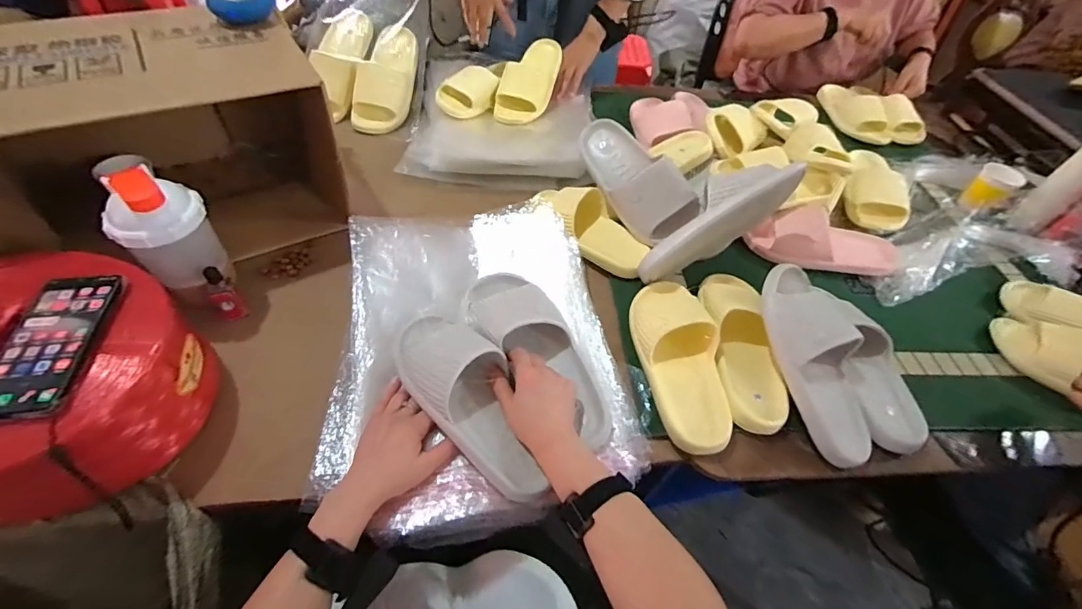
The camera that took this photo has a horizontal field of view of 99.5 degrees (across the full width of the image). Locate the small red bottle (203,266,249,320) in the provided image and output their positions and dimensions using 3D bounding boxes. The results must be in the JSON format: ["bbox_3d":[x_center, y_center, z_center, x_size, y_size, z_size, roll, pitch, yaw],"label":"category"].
[{"bbox_3d":[-0.426,-0.014,0.611,0.022,0.090,0.028,35,57,21],"label":"small red bottle"}]

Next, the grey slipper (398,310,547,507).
[{"bbox_3d":[-0.081,0.107,0.539,0.105,0.067,0.258,-27,70,-24],"label":"grey slipper"}]

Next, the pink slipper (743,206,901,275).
[{"bbox_3d":[0.511,-0.112,0.813,0.277,0.069,0.090,3,51,-2],"label":"pink slipper"}]

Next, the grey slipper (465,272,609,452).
[{"bbox_3d":[0.000,0.056,0.600,0.108,0.064,0.278,-33,71,-27],"label":"grey slipper"}]

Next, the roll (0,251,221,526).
[{"bbox_3d":[-0.530,0.083,0.501,0.272,0.148,0.255,-7,52,-10],"label":"roll"}]

